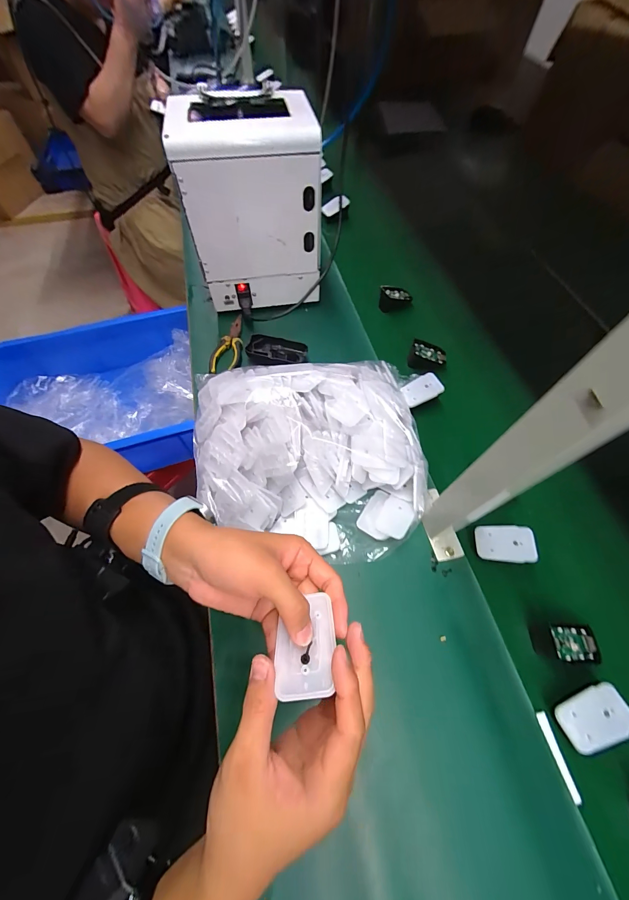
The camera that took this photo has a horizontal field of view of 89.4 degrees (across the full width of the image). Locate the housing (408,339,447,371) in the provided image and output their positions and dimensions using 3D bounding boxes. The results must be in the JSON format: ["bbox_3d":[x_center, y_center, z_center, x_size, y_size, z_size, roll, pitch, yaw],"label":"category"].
[{"bbox_3d":[0.212,-0.174,0.593,0.069,0.039,0.046,13,63,6],"label":"housing"}]

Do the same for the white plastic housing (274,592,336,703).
[{"bbox_3d":[-0.007,0.141,0.232,0.042,0.004,0.066,-5,41,2],"label":"white plastic housing"}]

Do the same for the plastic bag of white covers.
[{"bbox_3d":[-0.015,-0.002,0.465,0.339,0.086,0.308,-3,62,-2],"label":"plastic bag of white covers"}]

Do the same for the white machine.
[{"bbox_3d":[-0.104,-0.424,0.569,0.216,0.259,0.161,-5,62,-3],"label":"white machine"}]

